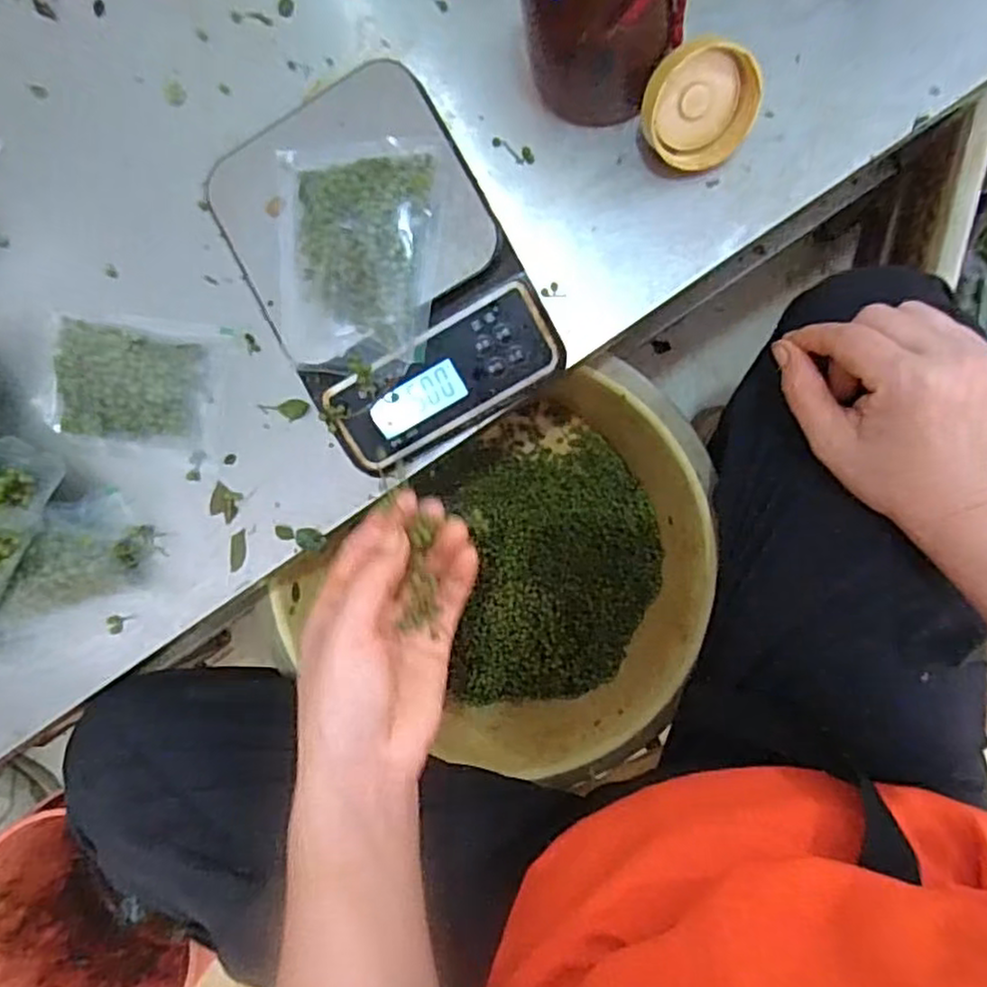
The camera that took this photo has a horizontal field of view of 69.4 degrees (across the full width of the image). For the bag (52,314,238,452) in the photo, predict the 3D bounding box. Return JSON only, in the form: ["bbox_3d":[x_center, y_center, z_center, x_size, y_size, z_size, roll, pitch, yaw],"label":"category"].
[{"bbox_3d":[-0.250,-0.079,0.489,0.115,0.026,0.086,9,91,7],"label":"bag"}]

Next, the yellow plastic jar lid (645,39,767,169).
[{"bbox_3d":[0.124,-0.230,0.423,0.067,0.014,0.066,-1,127,-1],"label":"yellow plastic jar lid"}]

